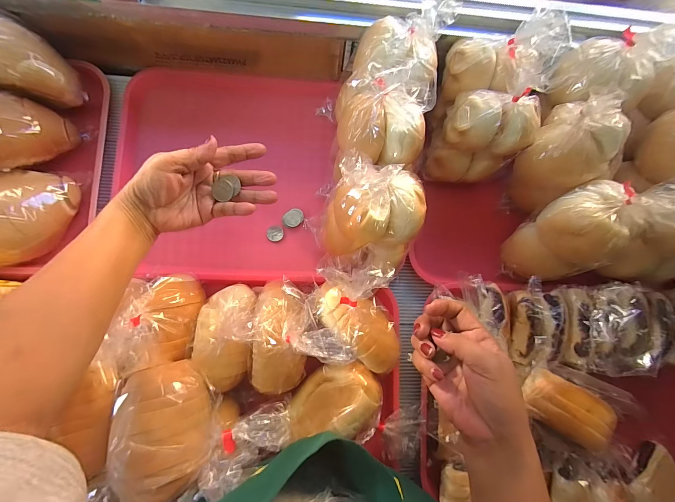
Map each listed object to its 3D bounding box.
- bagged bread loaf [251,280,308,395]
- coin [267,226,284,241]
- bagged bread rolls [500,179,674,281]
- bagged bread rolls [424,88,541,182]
[{"bbox_3d":[-0.066,0.104,0.352,0.061,0.049,0.130,3,82,-5],"label":"bagged bread loaf"},{"bbox_3d":[-0.090,-0.026,0.445,0.023,0.004,0.022,0,82,-5],"label":"coin"},{"bbox_3d":[0.371,-0.024,0.380,0.239,0.158,0.115,0,82,-5],"label":"bagged bread rolls"},{"bbox_3d":[0.191,-0.149,0.413,0.111,0.108,0.080,7,81,-4],"label":"bagged bread rolls"}]

